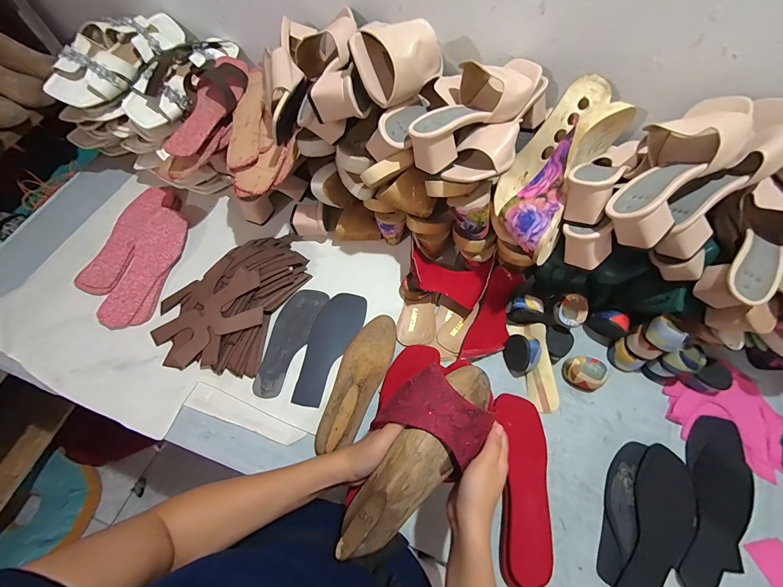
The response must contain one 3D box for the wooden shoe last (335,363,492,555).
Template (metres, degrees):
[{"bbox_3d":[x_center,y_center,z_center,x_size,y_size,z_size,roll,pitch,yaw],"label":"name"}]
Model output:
[{"bbox_3d":[0.032,0.181,0.361,0.064,0.071,0.229,38,75,15],"label":"wooden shoe last"}]

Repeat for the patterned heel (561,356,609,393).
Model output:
[{"bbox_3d":[0.326,0.134,0.562,0.060,0.040,0.051,17,67,7],"label":"patterned heel"}]

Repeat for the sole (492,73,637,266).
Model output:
[{"bbox_3d":[0.233,-0.179,0.487,0.116,0.084,0.259,27,89,11],"label":"sole"}]

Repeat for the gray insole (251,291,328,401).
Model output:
[{"bbox_3d":[-0.184,0.079,0.589,0.066,0.007,0.200,21,64,7],"label":"gray insole"}]

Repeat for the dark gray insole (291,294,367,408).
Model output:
[{"bbox_3d":[-0.112,0.090,0.583,0.077,0.005,0.203,21,67,8],"label":"dark gray insole"}]

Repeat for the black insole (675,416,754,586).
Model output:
[{"bbox_3d":[0.482,0.312,0.495,0.093,0.011,0.248,24,68,10],"label":"black insole"}]

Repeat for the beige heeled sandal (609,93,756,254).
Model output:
[{"bbox_3d":[0.355,-0.164,0.422,0.226,0.090,0.095,-42,72,-18],"label":"beige heeled sandal"}]

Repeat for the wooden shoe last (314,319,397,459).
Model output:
[{"bbox_3d":[-0.054,0.130,0.526,0.075,0.076,0.222,24,68,10],"label":"wooden shoe last"}]

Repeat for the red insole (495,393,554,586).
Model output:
[{"bbox_3d":[0.194,0.278,0.490,0.072,0.033,0.243,4,66,1],"label":"red insole"}]

